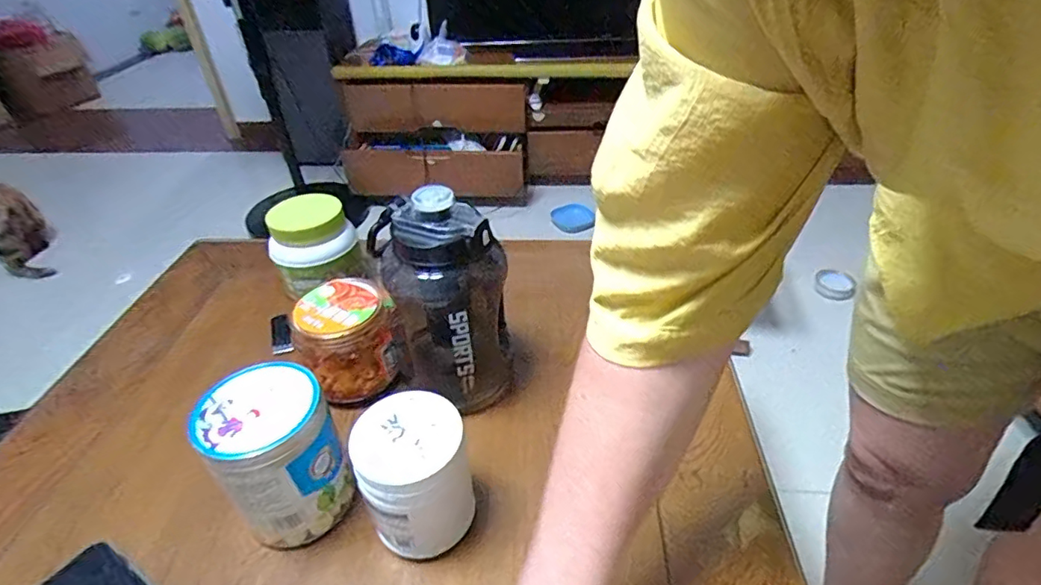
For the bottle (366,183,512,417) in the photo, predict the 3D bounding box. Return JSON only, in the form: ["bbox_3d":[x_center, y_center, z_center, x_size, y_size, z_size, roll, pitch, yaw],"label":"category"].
[{"bbox_3d":[-0.072,0.016,0.549,0.126,0.225,0.099,-9,38,-11],"label":"bottle"}]

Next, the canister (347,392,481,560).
[{"bbox_3d":[-0.087,0.160,0.460,0.085,0.122,0.091,-2,38,2],"label":"canister"}]

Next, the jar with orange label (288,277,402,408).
[{"bbox_3d":[-0.194,0.052,0.603,0.098,0.099,0.099,-1,37,1],"label":"jar with orange label"}]

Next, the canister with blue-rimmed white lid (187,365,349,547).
[{"bbox_3d":[-0.206,0.145,0.470,0.096,0.140,0.101,-23,42,-26],"label":"canister with blue-rimmed white lid"}]

